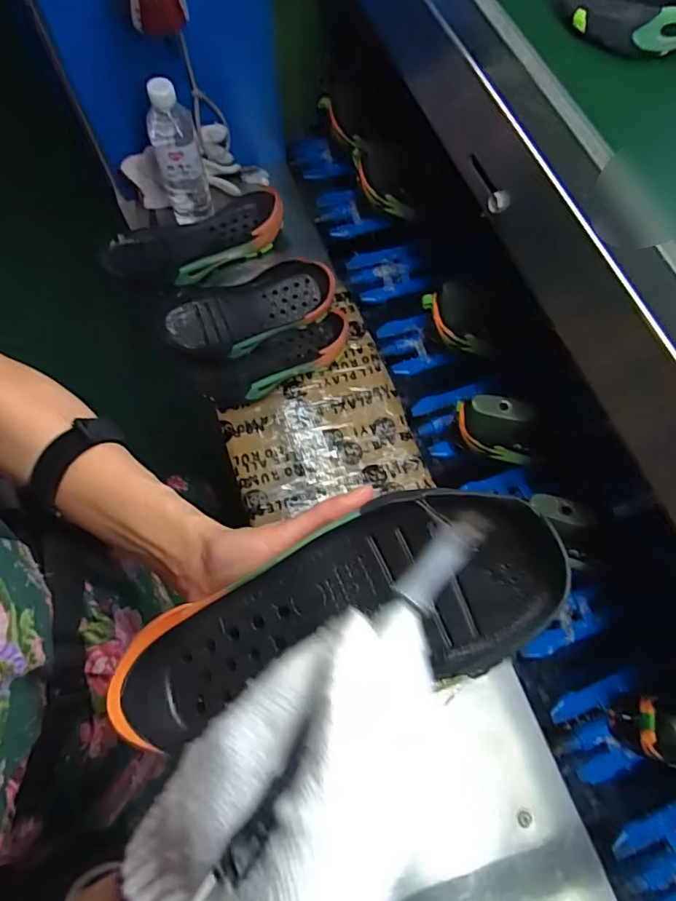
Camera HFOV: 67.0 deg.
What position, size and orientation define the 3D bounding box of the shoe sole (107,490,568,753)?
[{"bbox_3d":[-0.007,0.084,0.262,0.231,0.039,0.085,-21,69,10],"label":"shoe sole"}]

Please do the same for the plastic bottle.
[{"bbox_3d":[-0.231,-0.409,0.730,0.071,0.214,0.071,-19,70,-8],"label":"plastic bottle"}]

